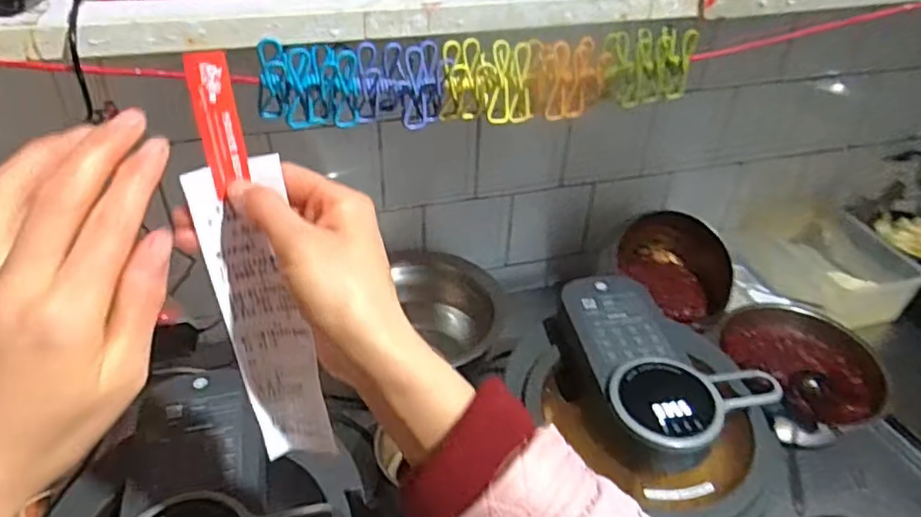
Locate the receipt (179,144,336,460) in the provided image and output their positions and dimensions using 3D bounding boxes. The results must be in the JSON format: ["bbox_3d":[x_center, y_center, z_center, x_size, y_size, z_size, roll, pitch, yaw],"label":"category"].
[{"bbox_3d":[-0.110,0.035,0.356,0.046,0.179,0.034,-21,18,-28],"label":"receipt"}]

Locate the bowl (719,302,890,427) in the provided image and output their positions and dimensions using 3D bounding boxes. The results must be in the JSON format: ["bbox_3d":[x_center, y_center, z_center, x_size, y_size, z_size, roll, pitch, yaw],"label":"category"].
[{"bbox_3d":[0.533,0.166,0.955,0.186,0.088,0.228,-12,39,-19],"label":"bowl"}]

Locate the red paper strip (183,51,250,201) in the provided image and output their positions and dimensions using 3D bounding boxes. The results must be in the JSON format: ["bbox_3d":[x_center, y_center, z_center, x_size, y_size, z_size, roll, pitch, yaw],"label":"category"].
[{"bbox_3d":[-0.128,-0.071,0.326,0.021,0.073,0.004,-11,22,-18],"label":"red paper strip"}]

